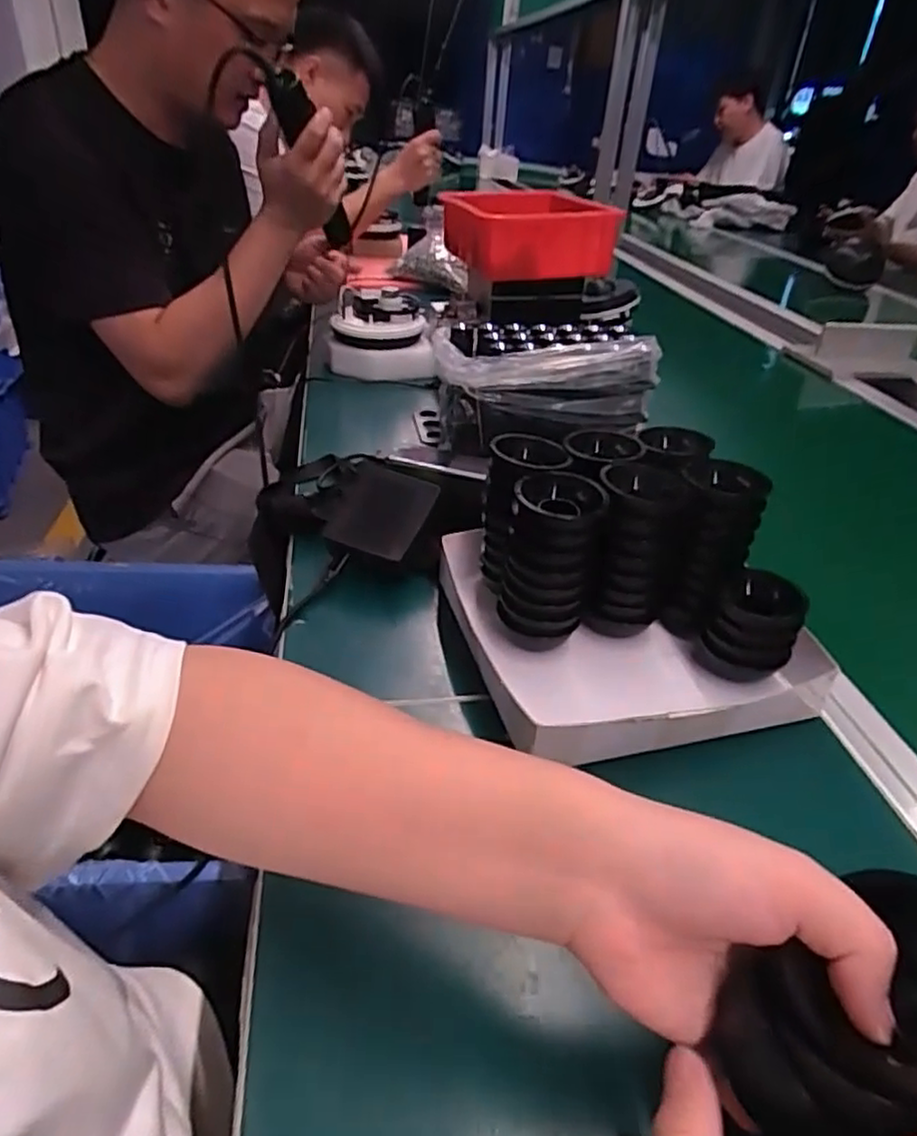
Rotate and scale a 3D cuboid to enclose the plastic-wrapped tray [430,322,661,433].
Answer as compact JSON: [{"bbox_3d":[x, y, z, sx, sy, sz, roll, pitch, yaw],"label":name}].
[{"bbox_3d":[0.083,-0.193,0.675,0.208,0.074,0.097,-1,34,-8],"label":"plastic-wrapped tray"}]

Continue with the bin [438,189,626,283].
[{"bbox_3d":[0.082,-0.425,0.875,0.159,0.075,0.202,-9,35,-19],"label":"bin"}]

